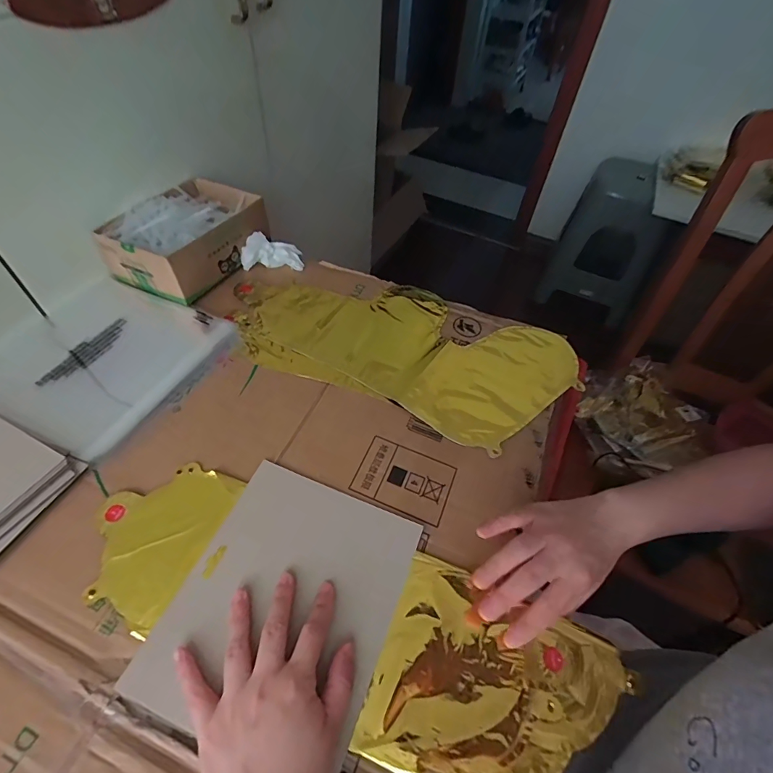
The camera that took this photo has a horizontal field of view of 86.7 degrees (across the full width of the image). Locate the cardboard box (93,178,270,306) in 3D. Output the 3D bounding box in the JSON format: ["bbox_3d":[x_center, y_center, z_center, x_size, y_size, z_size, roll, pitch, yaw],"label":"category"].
[{"bbox_3d":[-0.270,-0.213,0.570,0.148,0.073,0.196,21,53,12],"label":"cardboard box"}]

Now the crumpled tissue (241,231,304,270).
[{"bbox_3d":[-0.161,-0.190,0.575,0.081,0.036,0.039,-6,52,-9],"label":"crumpled tissue"}]

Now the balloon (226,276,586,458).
[{"bbox_3d":[0.011,-0.060,0.504,0.419,0.010,0.204,19,53,11],"label":"balloon"}]

